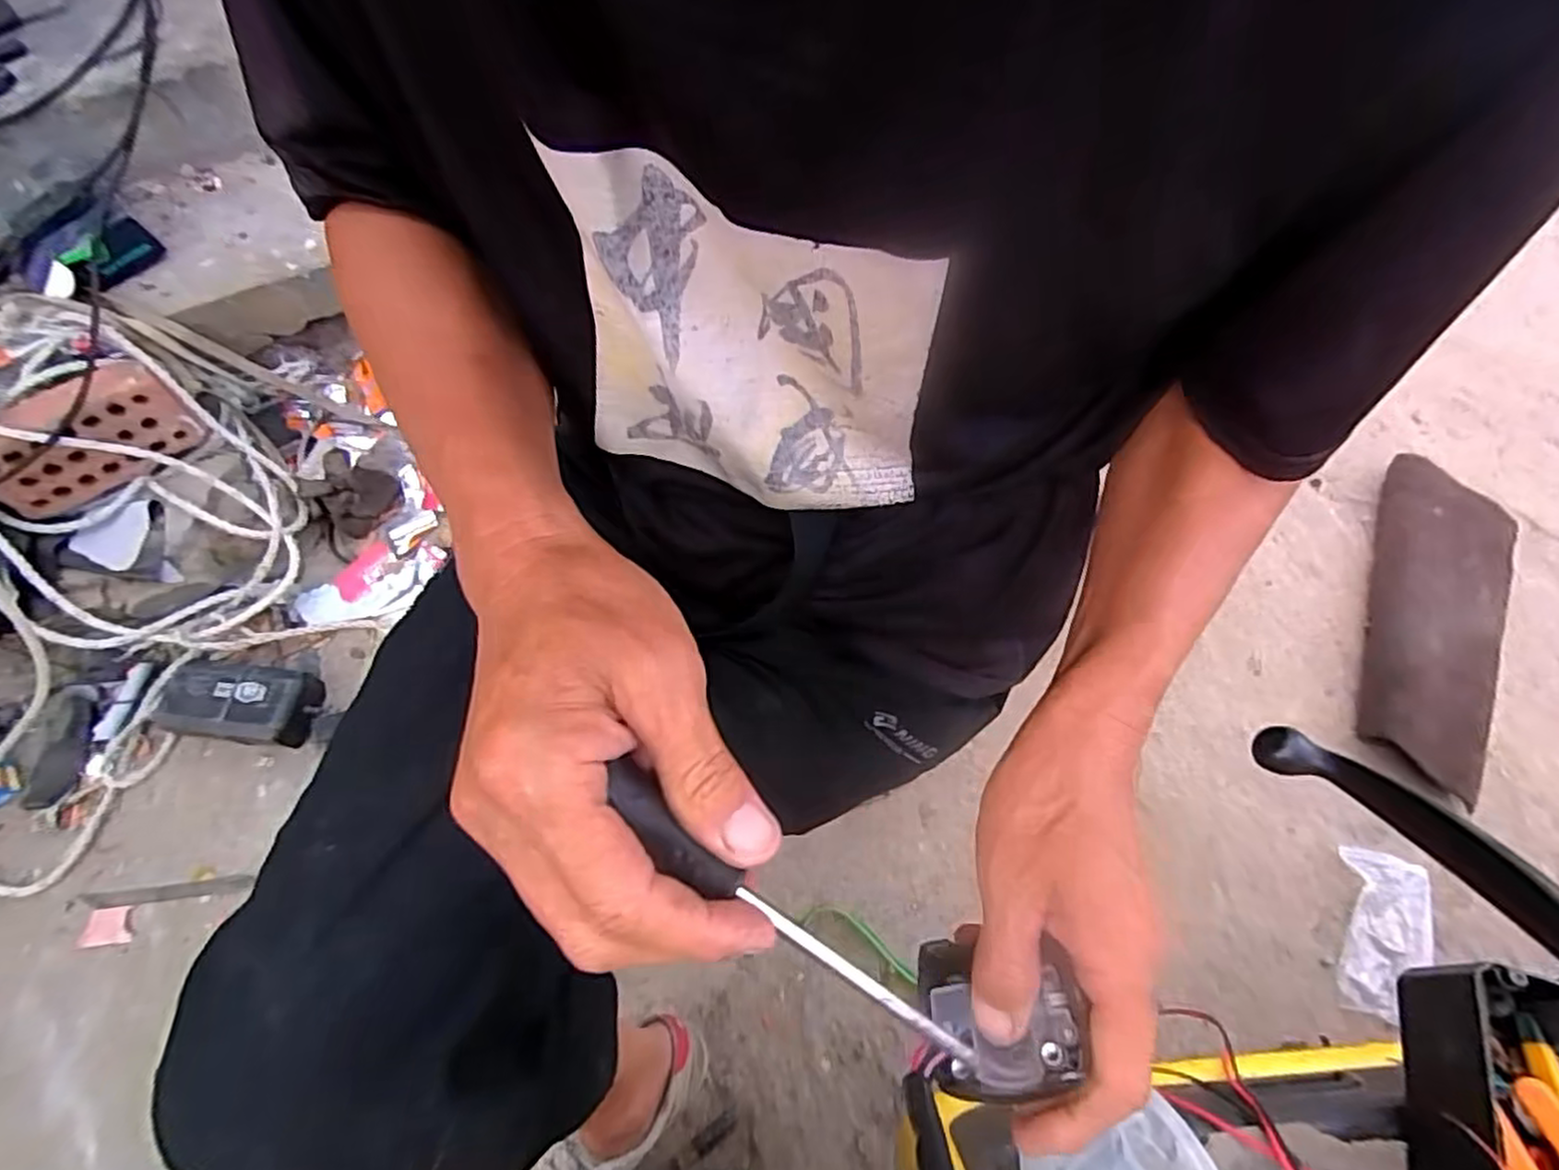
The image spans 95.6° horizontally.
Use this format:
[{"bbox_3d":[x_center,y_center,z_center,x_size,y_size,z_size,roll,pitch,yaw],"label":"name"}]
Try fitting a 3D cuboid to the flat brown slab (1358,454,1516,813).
[{"bbox_3d":[0.969,0.050,1.024,0.177,0.075,0.512,20,64,9],"label":"flat brown slab"}]

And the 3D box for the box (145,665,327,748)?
[{"bbox_3d":[-0.725,0.155,0.938,0.198,0.067,0.101,4,62,2],"label":"box"}]

